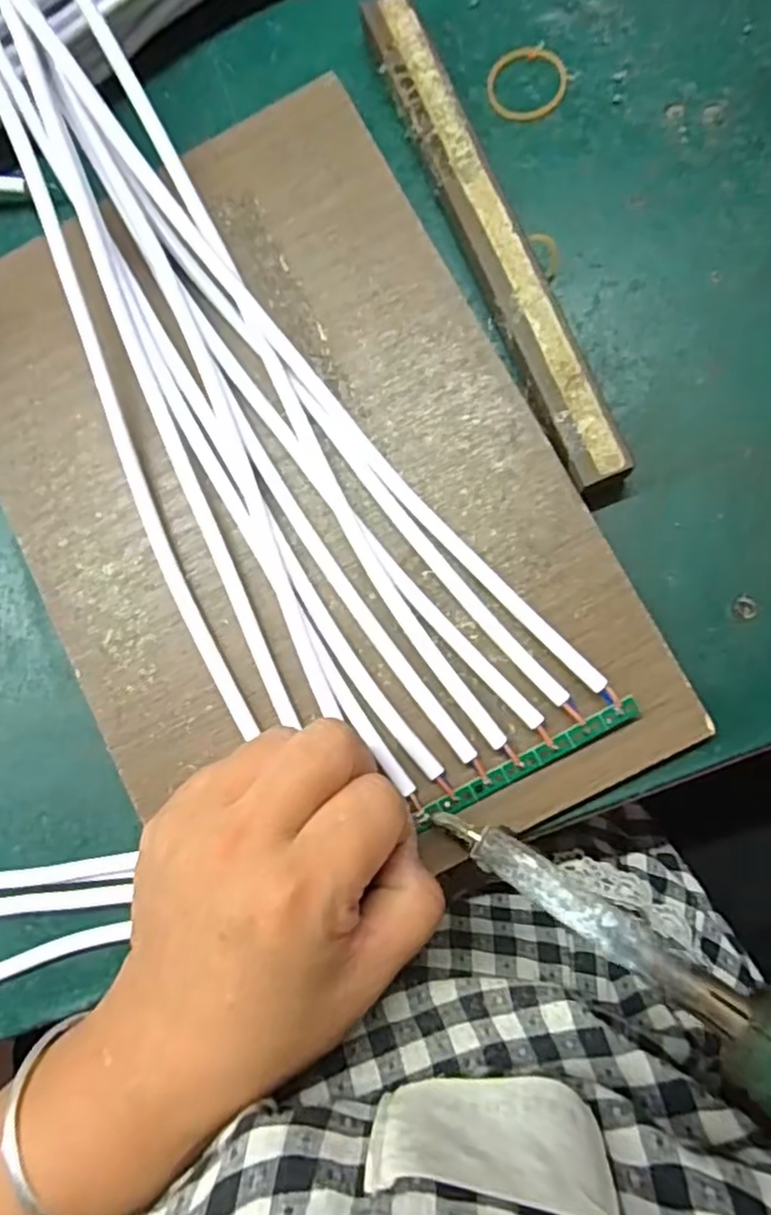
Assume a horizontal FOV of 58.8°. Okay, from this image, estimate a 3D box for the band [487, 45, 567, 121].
[{"bbox_3d":[0.057,-0.213,0.276,0.031,0.004,0.030,8,87,6],"label":"band"}]

